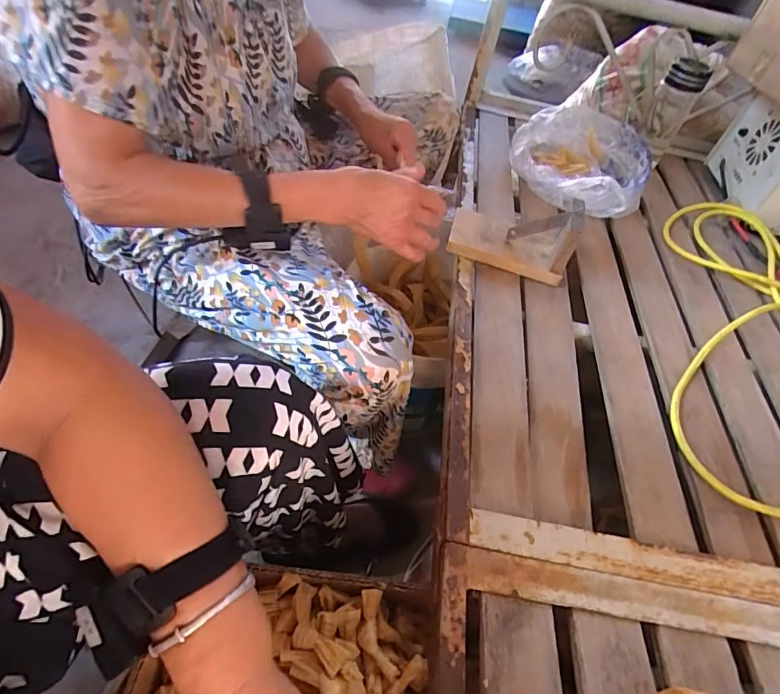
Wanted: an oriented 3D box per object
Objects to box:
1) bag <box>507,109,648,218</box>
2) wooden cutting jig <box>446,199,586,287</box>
[{"bbox_3d":[0.331,-0.323,0.825,0.225,0.075,0.310,21,54,15],"label":"bag"},{"bbox_3d":[0.165,-0.158,0.638,0.157,0.094,0.091,13,53,10],"label":"wooden cutting jig"}]

